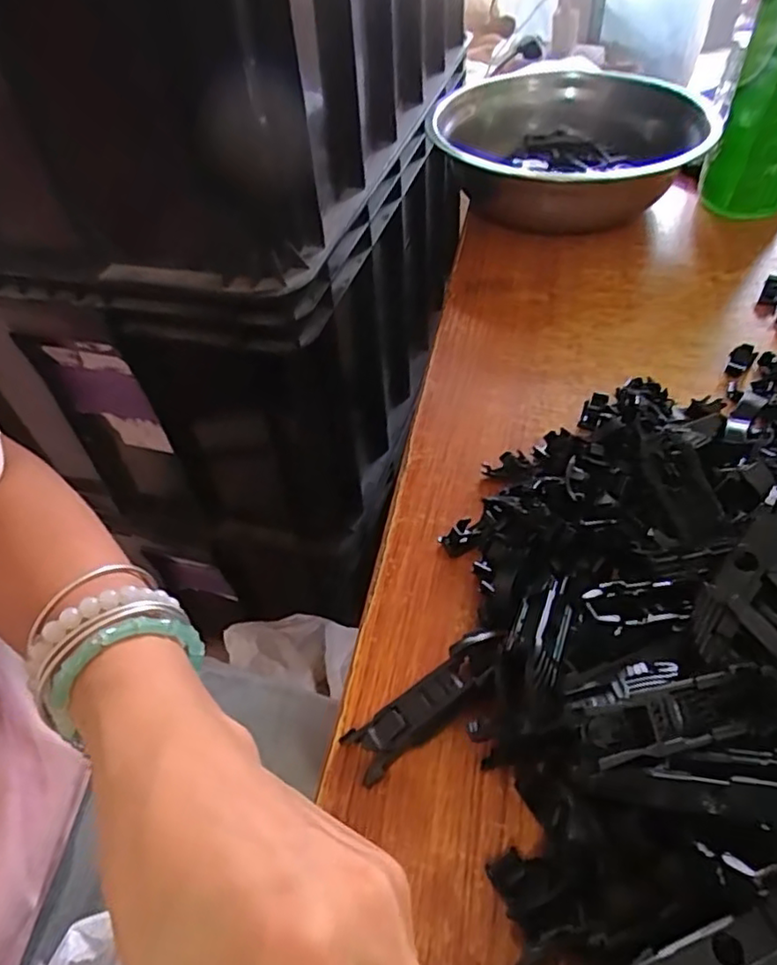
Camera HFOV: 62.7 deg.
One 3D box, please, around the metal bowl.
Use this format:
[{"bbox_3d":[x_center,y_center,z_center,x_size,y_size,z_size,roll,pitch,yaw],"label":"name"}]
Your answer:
[{"bbox_3d":[0.131,-0.250,0.487,0.181,0.065,0.196,2,48,6],"label":"metal bowl"}]

